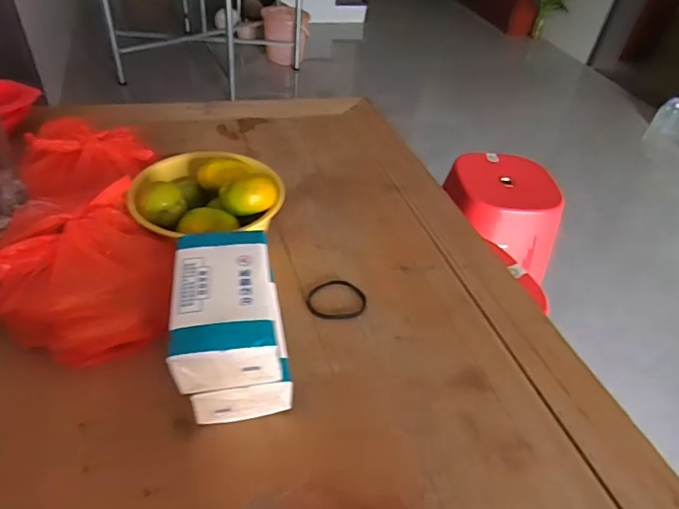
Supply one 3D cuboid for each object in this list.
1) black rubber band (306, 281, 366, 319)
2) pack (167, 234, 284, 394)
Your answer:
[{"bbox_3d":[-0.004,0.054,0.604,0.074,0.008,0.064,-2,42,-8],"label":"black rubber band"},{"bbox_3d":[-0.109,0.047,0.462,0.090,0.053,0.155,-3,44,-11],"label":"pack"}]

